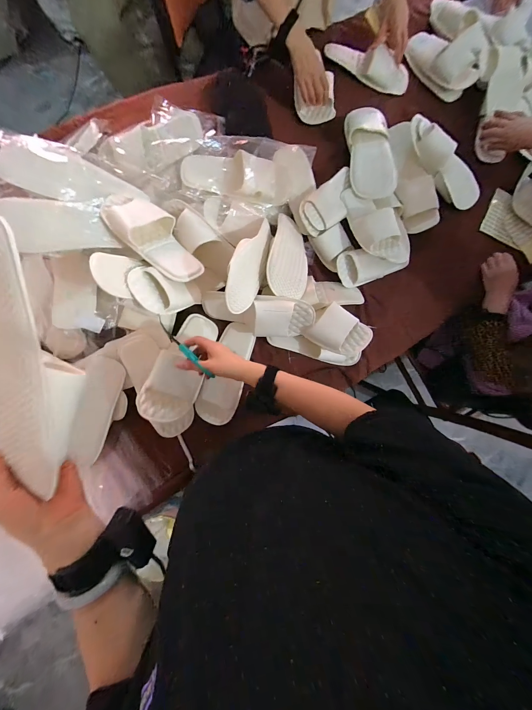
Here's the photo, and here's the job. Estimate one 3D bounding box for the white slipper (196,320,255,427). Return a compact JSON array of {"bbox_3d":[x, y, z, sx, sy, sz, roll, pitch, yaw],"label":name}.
[{"bbox_3d":[-0.095,0.044,0.655,0.096,0.038,0.257,19,82,-2],"label":"white slipper"}]

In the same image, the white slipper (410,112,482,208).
[{"bbox_3d":[0.495,-0.514,0.716,0.289,0.047,0.086,36,82,-17],"label":"white slipper"}]

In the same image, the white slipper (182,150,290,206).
[{"bbox_3d":[-0.077,-0.430,0.637,0.262,0.058,0.107,12,83,-3],"label":"white slipper"}]

